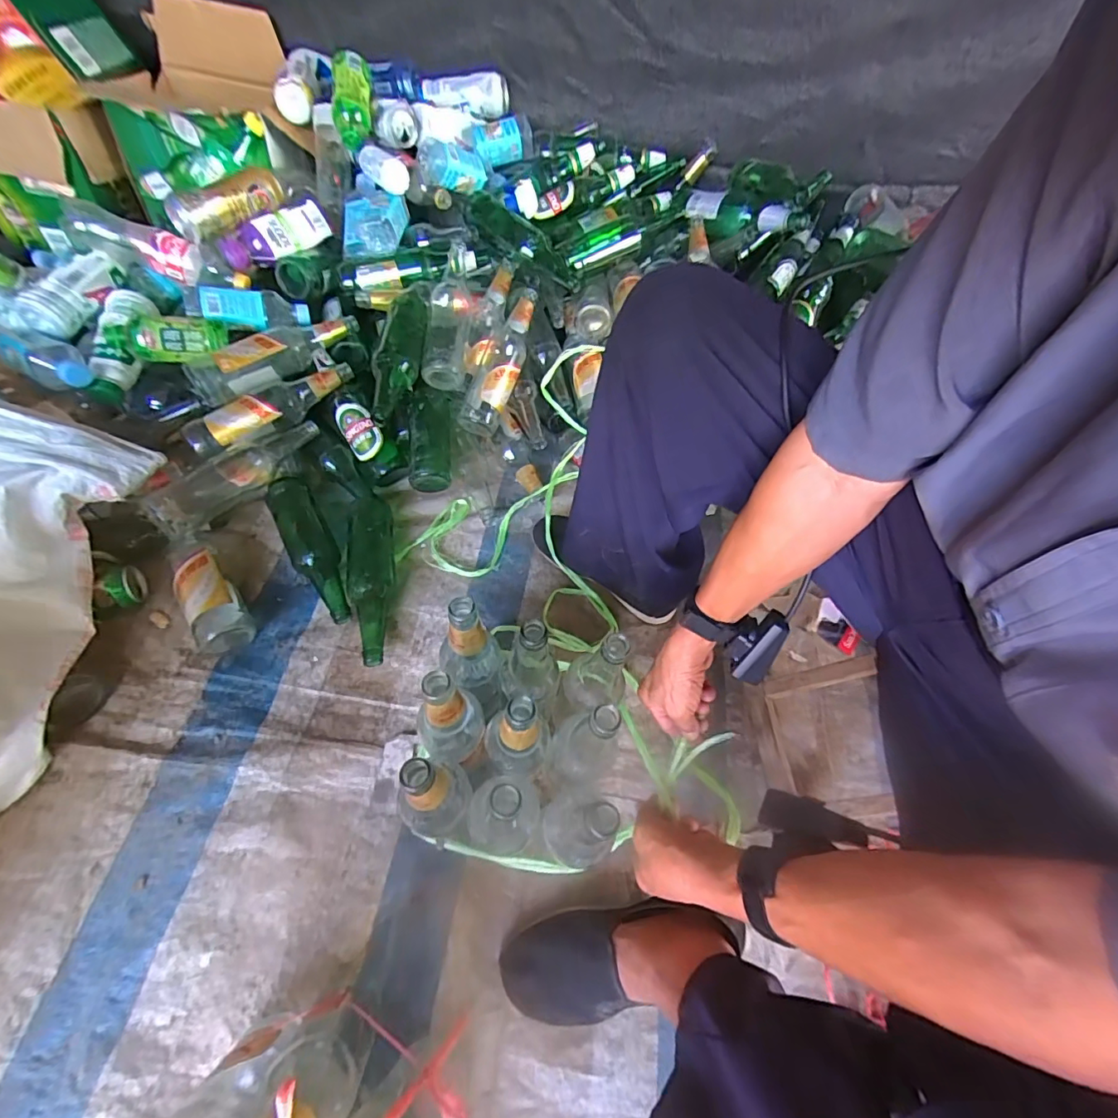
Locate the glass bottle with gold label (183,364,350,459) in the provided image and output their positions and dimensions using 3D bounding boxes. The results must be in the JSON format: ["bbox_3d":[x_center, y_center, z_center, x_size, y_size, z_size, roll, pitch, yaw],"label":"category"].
[{"bbox_3d":[-0.453,-0.238,0.791,0.265,0.058,0.071,-26,65,-19],"label":"glass bottle with gold label"}]

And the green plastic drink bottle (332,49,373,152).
[{"bbox_3d":[-0.356,-0.788,0.856,0.066,0.139,0.079,16,30,6],"label":"green plastic drink bottle"}]

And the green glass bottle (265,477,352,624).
[{"bbox_3d":[-0.371,-0.015,0.746,0.064,0.053,0.261,-28,65,-18],"label":"green glass bottle"}]

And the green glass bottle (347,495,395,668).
[{"bbox_3d":[-0.276,0.018,0.726,0.063,0.064,0.283,-8,60,-8],"label":"green glass bottle"}]

